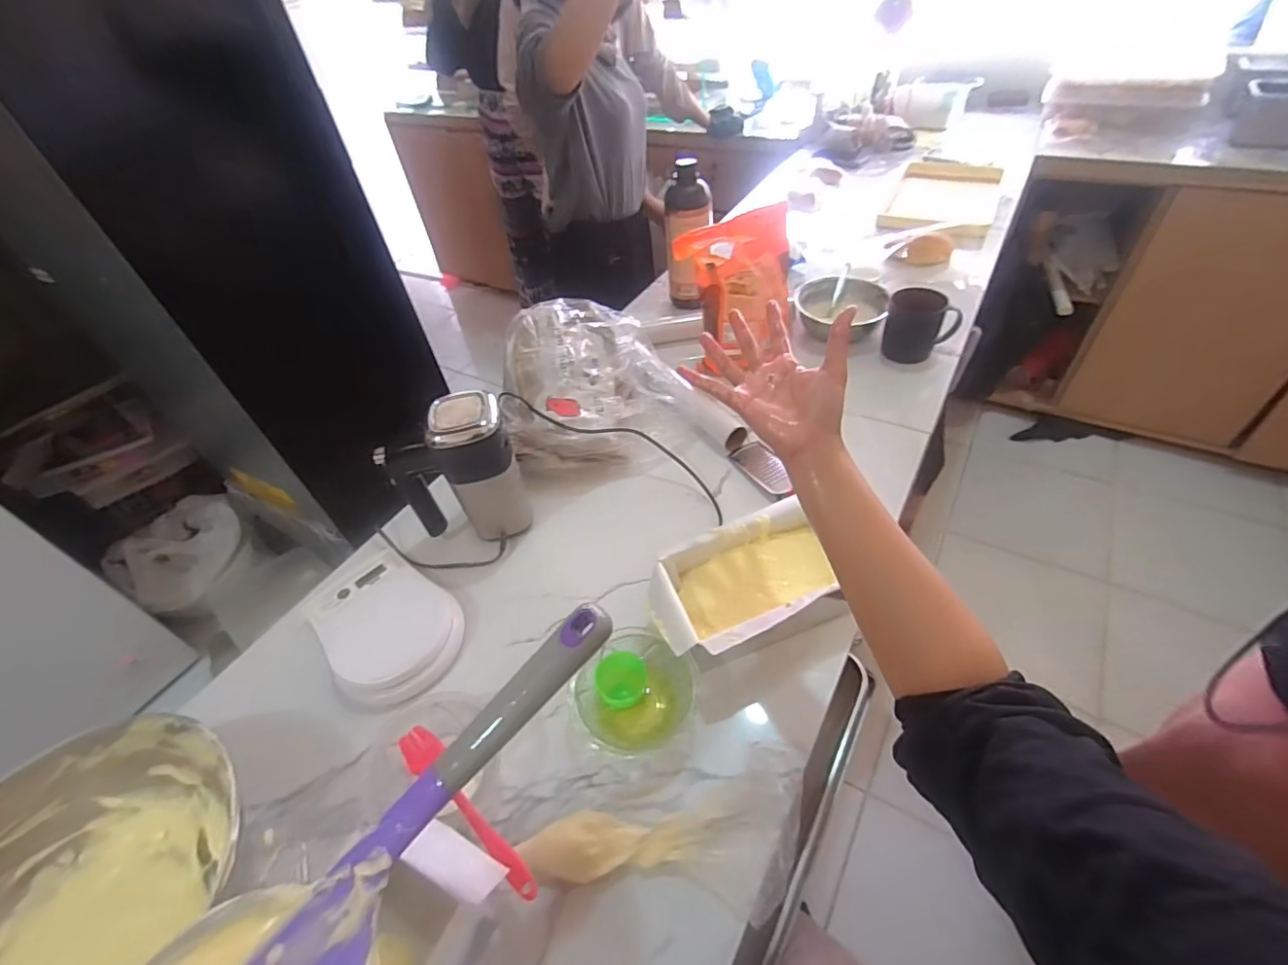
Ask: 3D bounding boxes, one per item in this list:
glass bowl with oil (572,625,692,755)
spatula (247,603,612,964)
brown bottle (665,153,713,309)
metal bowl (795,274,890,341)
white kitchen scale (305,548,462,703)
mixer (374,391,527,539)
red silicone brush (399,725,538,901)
[{"bbox_3d":[-0.010,0.204,0.541,0.117,0.055,0.093,-35,52,-24],"label":"glass bowl with oil"},{"bbox_3d":[-0.114,0.184,0.321,0.058,0.017,0.272,33,76,33],"label":"spatula"},{"bbox_3d":[0.083,-0.443,1.024,0.081,0.249,0.071,23,54,26],"label":"brown bottle"},{"bbox_3d":[0.358,-0.319,1.011,0.155,0.057,0.151,12,49,18],"label":"metal bowl"},{"bbox_3d":[-0.296,0.159,0.636,0.138,0.039,0.205,-37,53,-25],"label":"white kitchen scale"},{"bbox_3d":[-0.223,-0.007,0.665,0.143,0.181,0.068,-21,48,-13],"label":"mixer"},{"bbox_3d":[-0.152,0.271,0.468,0.205,0.015,0.029,20,50,42],"label":"red silicone brush"}]

